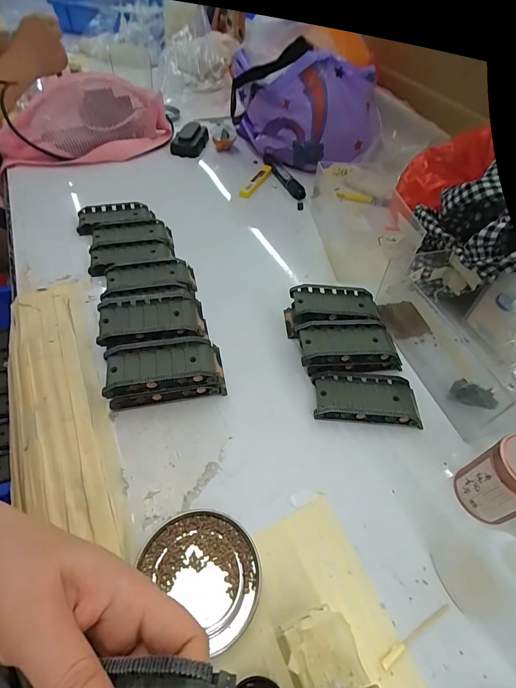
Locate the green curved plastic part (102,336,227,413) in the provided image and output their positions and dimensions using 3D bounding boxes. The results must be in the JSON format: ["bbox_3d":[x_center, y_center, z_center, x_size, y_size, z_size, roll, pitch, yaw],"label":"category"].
[{"bbox_3d":[-0.081,0.023,0.318,0.096,0.036,0.047,-7,51,-11],"label":"green curved plastic part"}]

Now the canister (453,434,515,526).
[{"bbox_3d":[0.181,0.101,0.262,0.042,0.066,0.042,3,50,-3],"label":"canister"}]

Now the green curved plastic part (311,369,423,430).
[{"bbox_3d":[0.100,0.050,0.327,0.095,0.020,0.045,6,50,-1],"label":"green curved plastic part"}]

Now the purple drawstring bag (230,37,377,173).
[{"bbox_3d":[0.072,-0.379,0.589,0.234,0.158,0.094,11,50,3],"label":"purple drawstring bag"}]

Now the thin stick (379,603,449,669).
[{"bbox_3d":[0.100,0.181,0.225,0.059,0.004,0.006,-22,56,-23],"label":"thin stick"}]

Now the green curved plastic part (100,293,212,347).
[{"bbox_3d":[-0.102,-0.020,0.353,0.098,0.031,0.058,-5,51,-10],"label":"green curved plastic part"}]

